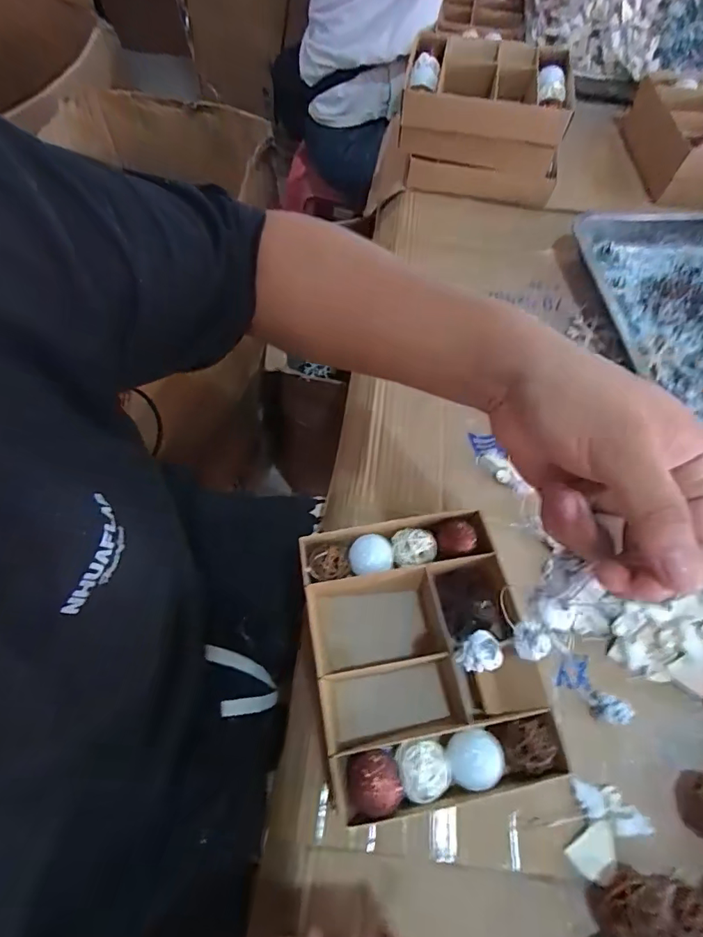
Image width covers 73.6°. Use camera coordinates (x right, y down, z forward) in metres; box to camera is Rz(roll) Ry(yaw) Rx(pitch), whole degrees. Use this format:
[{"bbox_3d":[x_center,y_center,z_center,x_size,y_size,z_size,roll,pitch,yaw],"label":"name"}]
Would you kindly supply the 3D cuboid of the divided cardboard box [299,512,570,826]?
[{"bbox_3d":[0.053,0.146,0.380,0.171,0.044,0.209,-9,63,-7],"label":"divided cardboard box"}]

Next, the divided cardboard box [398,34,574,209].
[{"bbox_3d":[0.184,-0.470,0.658,0.222,0.142,0.128,15,63,5],"label":"divided cardboard box"}]

